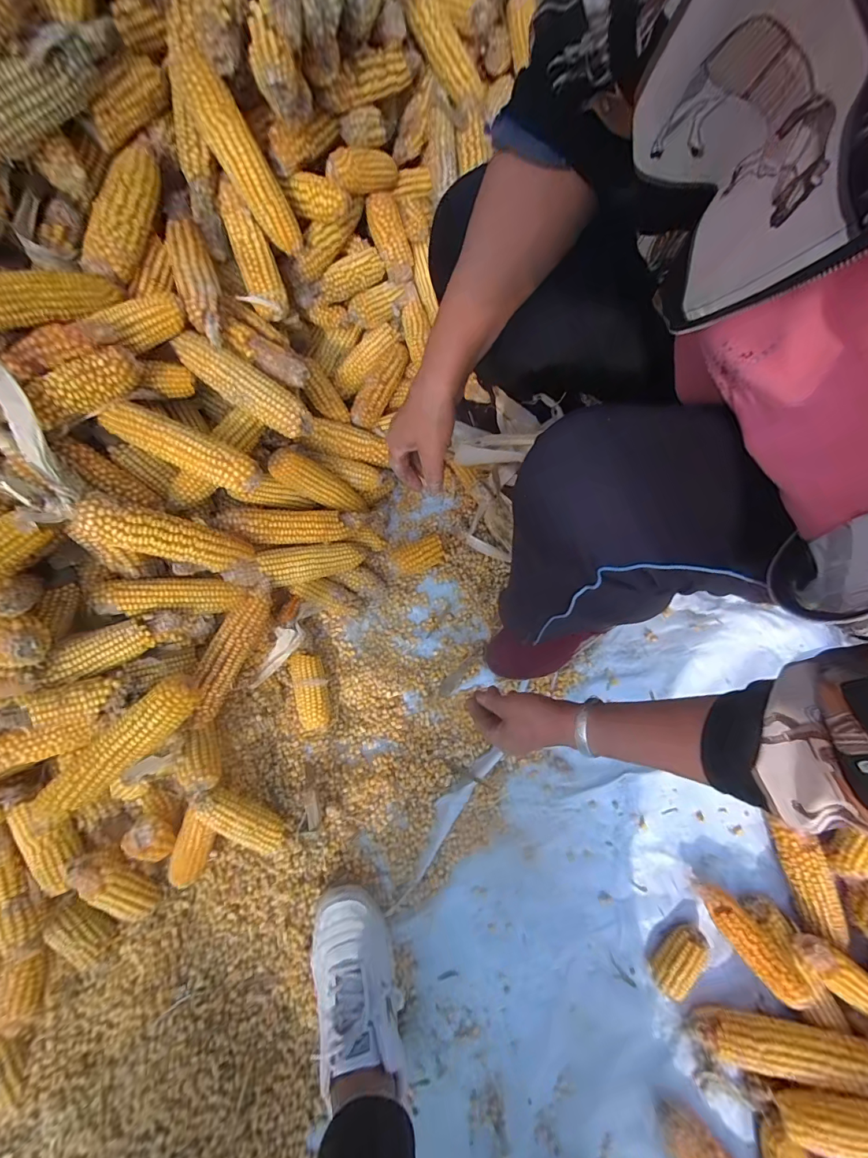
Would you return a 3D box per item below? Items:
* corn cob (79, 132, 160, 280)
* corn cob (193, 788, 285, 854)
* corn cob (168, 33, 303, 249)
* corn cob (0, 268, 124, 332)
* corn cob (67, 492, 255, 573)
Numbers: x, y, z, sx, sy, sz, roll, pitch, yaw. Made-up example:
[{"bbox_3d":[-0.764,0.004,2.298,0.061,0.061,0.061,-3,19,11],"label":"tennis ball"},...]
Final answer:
[{"bbox_3d":[-0.353,-0.419,0.474,0.041,0.049,0.168,13,78,3],"label":"corn cob"},{"bbox_3d":[-0.257,0.315,0.553,0.124,0.051,0.045,45,80,-22],"label":"corn cob"},{"bbox_3d":[-0.223,-0.488,0.494,0.053,0.183,0.045,24,78,28],"label":"corn cob"},{"bbox_3d":[-0.398,-0.287,0.420,0.046,0.045,0.168,30,47,7],"label":"corn cob"},{"bbox_3d":[-0.317,-0.048,0.498,0.054,0.179,0.052,-9,73,42],"label":"corn cob"}]

